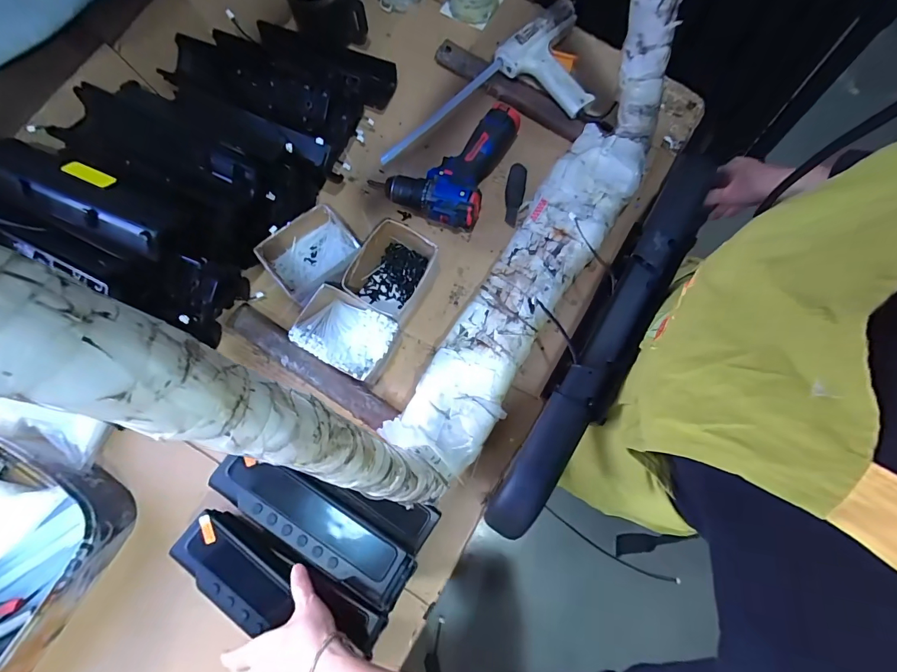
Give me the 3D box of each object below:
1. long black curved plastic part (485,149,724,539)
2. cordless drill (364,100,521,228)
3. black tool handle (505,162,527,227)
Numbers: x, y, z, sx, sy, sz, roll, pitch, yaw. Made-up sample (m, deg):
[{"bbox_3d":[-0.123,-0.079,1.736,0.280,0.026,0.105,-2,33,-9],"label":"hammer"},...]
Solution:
[{"bbox_3d":[0.182,-0.004,0.462,0.057,0.040,0.484,30,82,5],"label":"long black curved plastic part"},{"bbox_3d":[-0.006,-0.276,0.634,0.174,0.060,0.203,23,79,3],"label":"cordless drill"},{"bbox_3d":[0.103,-0.222,0.650,0.028,0.021,0.099,10,78,1],"label":"black tool handle"}]

